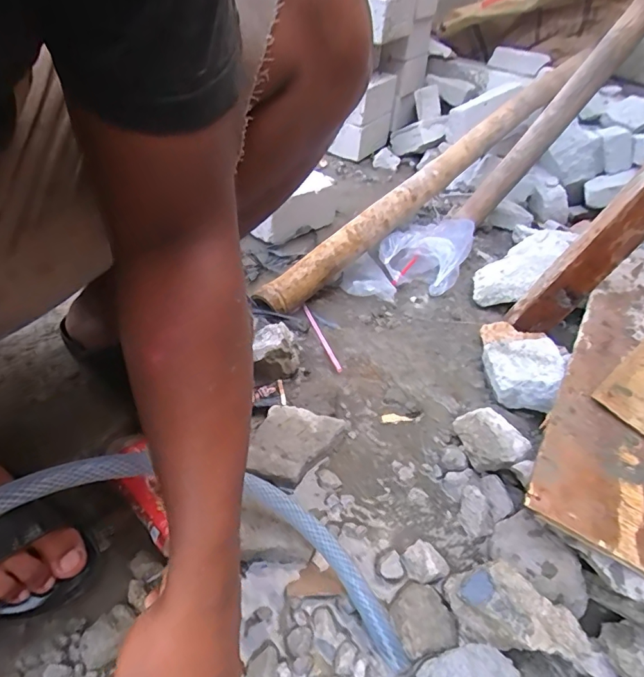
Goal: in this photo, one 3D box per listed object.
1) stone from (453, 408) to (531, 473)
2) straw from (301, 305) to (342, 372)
[{"bbox_3d":[0.202,0.123,0.554,0.066,0.046,0.089,-1,39,-11],"label":"stone"},{"bbox_3d":[-0.003,-0.008,0.725,0.012,0.009,0.180,-6,44,-18],"label":"straw"}]

